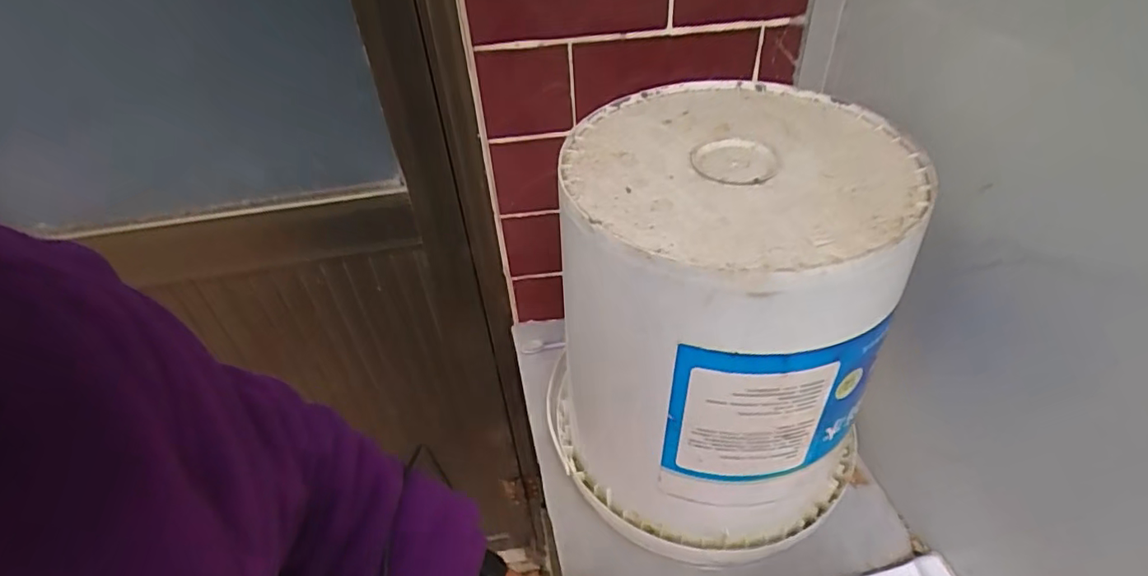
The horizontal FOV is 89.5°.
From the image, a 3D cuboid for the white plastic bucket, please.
[{"bbox_3d":[0.121,0.032,0.535,0.273,0.326,0.270,-3,42,2],"label":"white plastic bucket"}]

